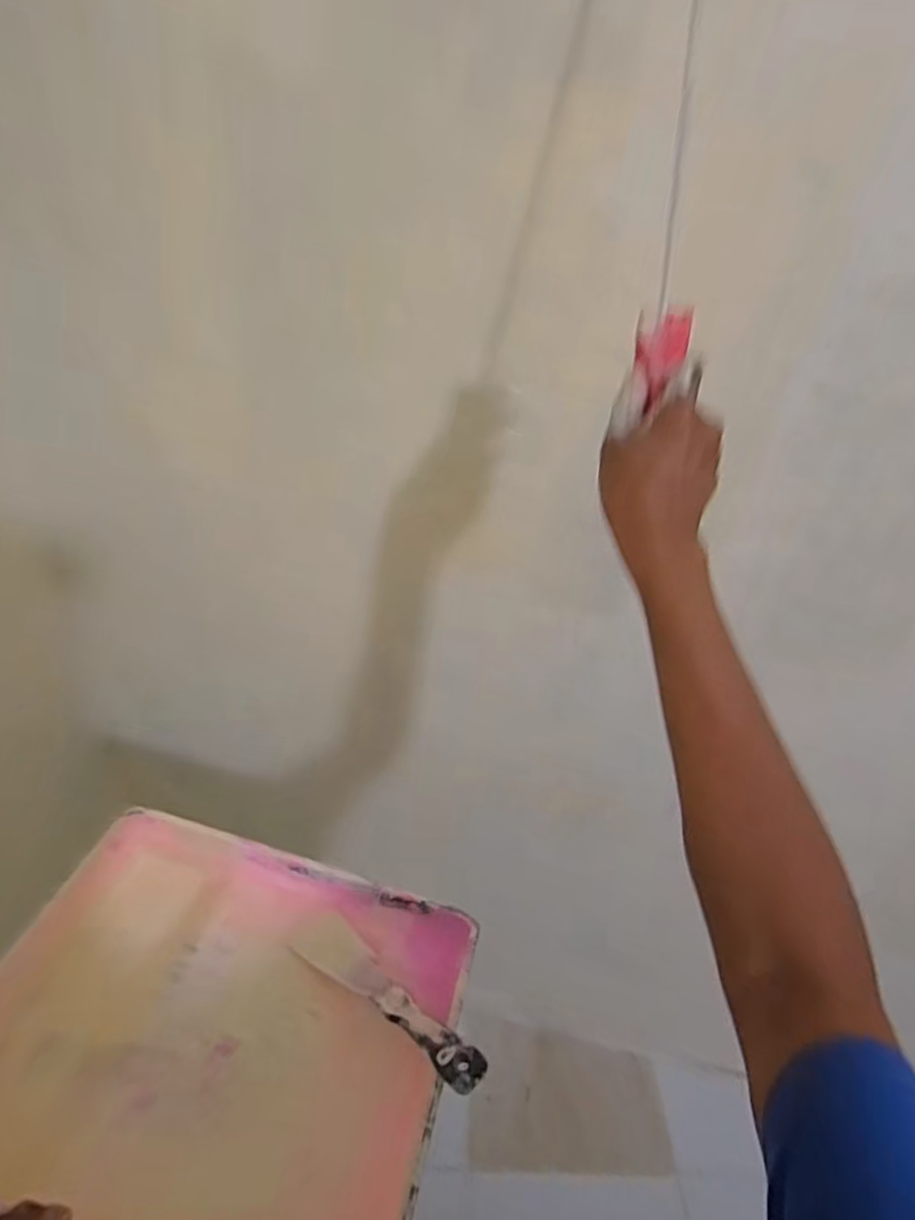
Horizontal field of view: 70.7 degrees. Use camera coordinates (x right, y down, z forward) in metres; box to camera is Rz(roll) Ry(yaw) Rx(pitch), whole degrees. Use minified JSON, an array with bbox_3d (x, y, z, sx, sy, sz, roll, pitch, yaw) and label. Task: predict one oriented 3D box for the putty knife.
[{"bbox_3d":[-0.061,0.313,0.523,0.199,0.016,0.039,16,33,40],"label":"putty knife"}]

